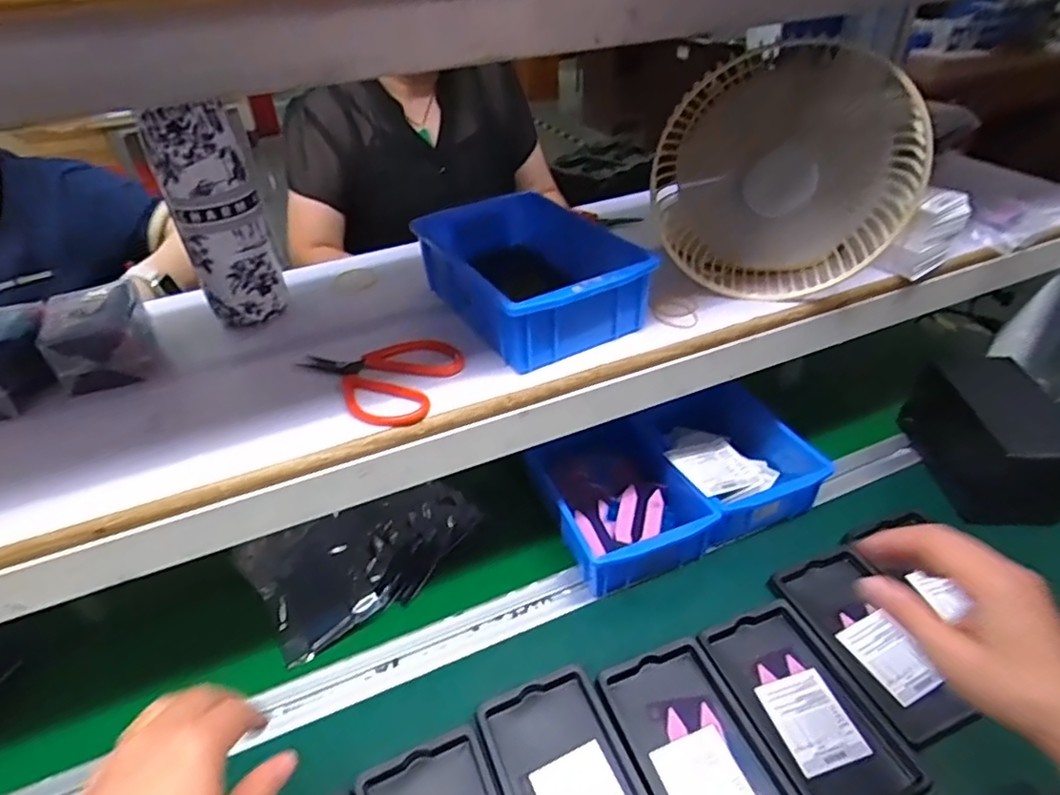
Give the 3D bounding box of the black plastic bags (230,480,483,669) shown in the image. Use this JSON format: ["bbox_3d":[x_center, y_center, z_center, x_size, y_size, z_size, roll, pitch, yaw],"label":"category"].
[{"bbox_3d":[-0.159,0.151,0.609,0.211,0.049,0.122,-24,40,-26],"label":"black plastic bags"}]

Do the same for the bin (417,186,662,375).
[{"bbox_3d":[0.000,-0.107,0.523,0.130,0.068,0.192,-21,39,-23],"label":"bin"}]

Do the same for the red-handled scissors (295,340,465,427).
[{"bbox_3d":[-0.120,-0.017,0.465,0.117,0.017,0.086,9,38,18],"label":"red-handled scissors"}]

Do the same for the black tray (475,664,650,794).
[{"bbox_3d":[0.030,0.282,0.441,0.094,0.020,0.157,-16,37,-17],"label":"black tray"}]

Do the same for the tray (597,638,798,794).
[{"bbox_3d":[0.126,0.263,0.454,0.095,0.015,0.157,-15,37,-15],"label":"tray"}]

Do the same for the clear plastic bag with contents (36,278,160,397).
[{"bbox_3d":[-0.346,-0.048,0.497,0.068,0.061,0.093,-19,38,-20],"label":"clear plastic bag with contents"}]

